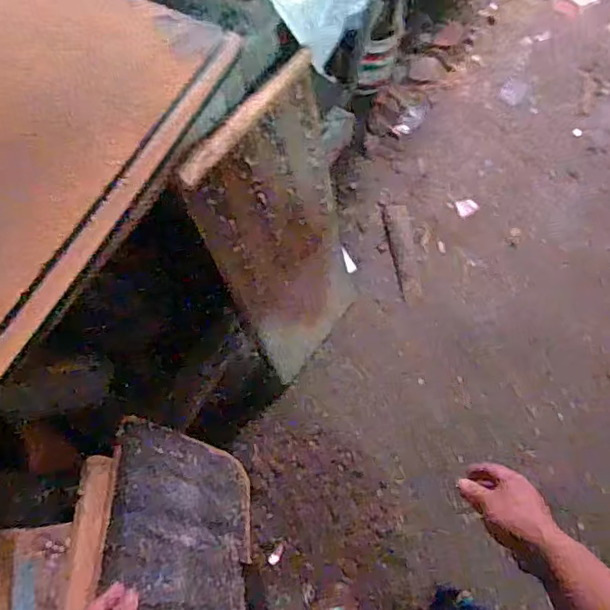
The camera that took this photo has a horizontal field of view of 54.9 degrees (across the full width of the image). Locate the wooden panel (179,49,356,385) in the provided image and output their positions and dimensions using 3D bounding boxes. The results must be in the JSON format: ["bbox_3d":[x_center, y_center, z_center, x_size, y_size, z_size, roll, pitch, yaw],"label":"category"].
[{"bbox_3d":[-0.027,-0.117,1.183,0.040,0.682,0.322,27,67,29],"label":"wooden panel"}]

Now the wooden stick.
[{"bbox_3d":[0.276,-0.150,1.635,0.063,0.031,0.292,-7,70,-3],"label":"wooden stick"}]

